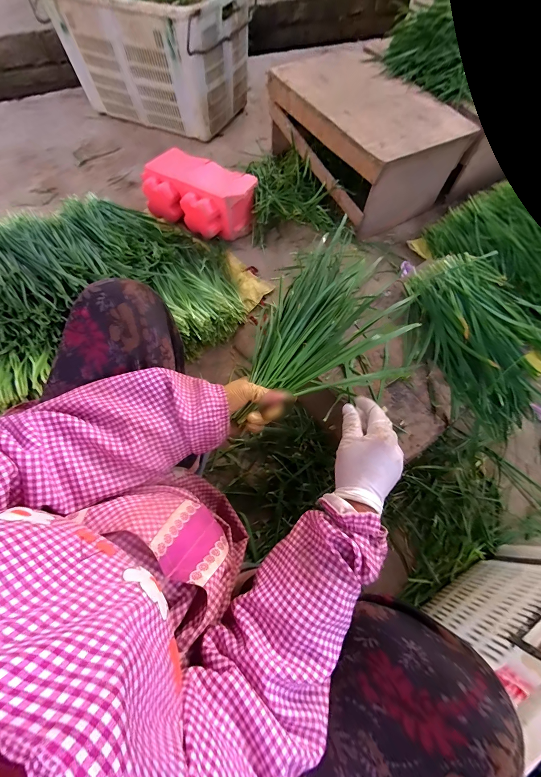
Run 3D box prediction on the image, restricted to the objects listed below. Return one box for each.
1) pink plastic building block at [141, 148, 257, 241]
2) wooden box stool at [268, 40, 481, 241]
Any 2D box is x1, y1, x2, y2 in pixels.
[{"bbox_3d":[-0.235,-0.633,0.982,0.348,0.147,0.201,25,68,10],"label":"pink plastic building block"},{"bbox_3d":[0.314,-0.873,1.025,0.427,0.245,0.612,-29,70,-13],"label":"wooden box stool"}]

